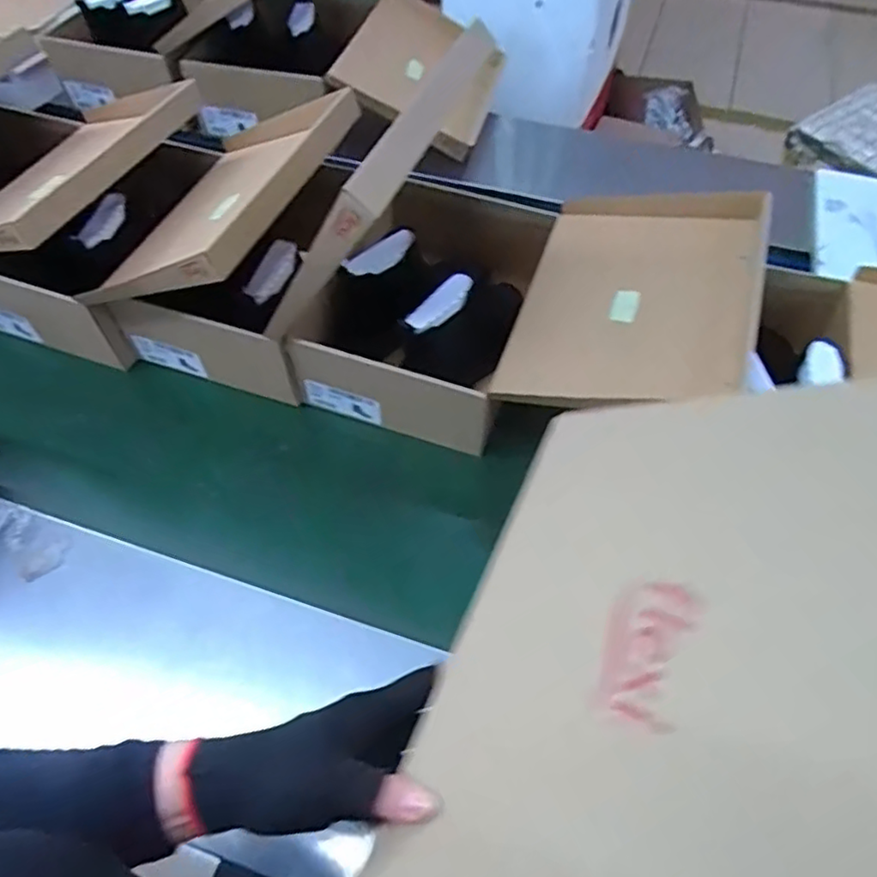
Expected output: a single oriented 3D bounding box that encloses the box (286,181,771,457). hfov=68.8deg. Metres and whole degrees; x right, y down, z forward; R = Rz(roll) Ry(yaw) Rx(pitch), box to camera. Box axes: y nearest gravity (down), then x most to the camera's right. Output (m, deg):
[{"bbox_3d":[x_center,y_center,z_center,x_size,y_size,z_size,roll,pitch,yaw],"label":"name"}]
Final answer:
[{"bbox_3d":[0.114,-0.180,0.819,0.476,0.174,0.367,16,57,11],"label":"box"}]

